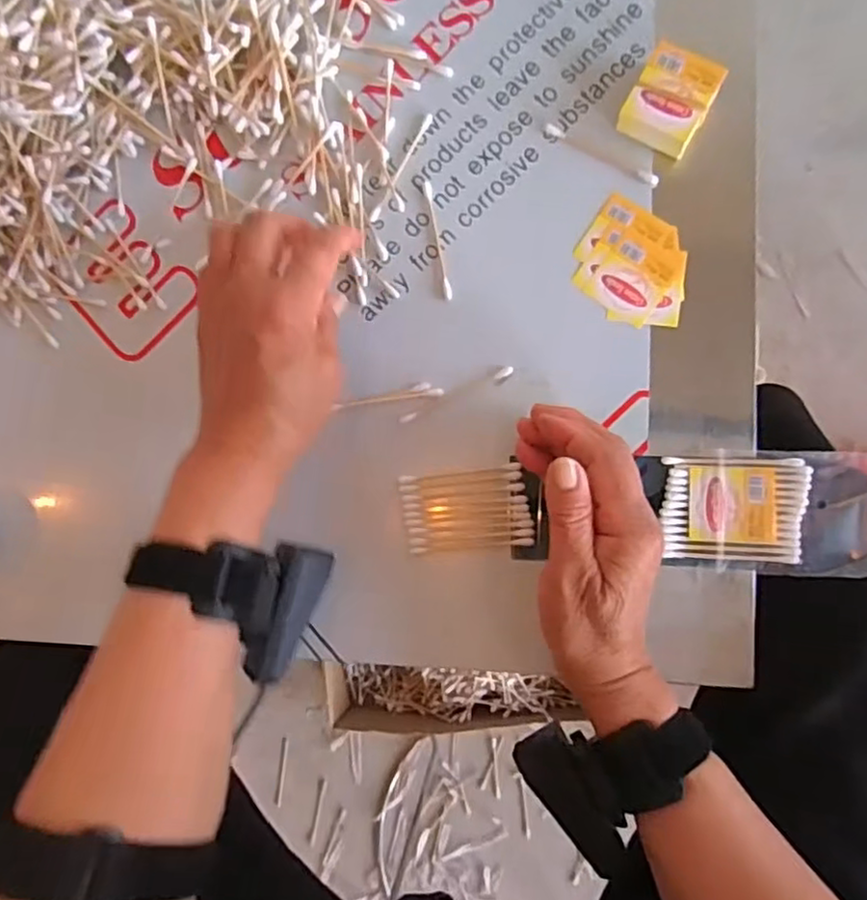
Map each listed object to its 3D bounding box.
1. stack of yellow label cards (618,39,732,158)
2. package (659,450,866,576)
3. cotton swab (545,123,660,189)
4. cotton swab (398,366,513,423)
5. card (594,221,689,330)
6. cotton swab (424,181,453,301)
[{"bbox_3d":[0.130,-0.190,0.362,0.041,0.027,0.047,30,91,7],"label":"stack of yellow label cards"},{"bbox_3d":[0.188,0.033,0.350,0.119,0.009,0.064,1,87,7],"label":"package"},{"bbox_3d":[0.097,-0.171,0.376,0.073,0.004,0.008,32,91,7],"label":"cotton swab"},{"bbox_3d":[0.013,-0.032,0.379,0.071,0.004,0.007,-24,85,5],"label":"cotton swab"},{"bbox_3d":[0.115,-0.098,0.370,0.037,0.004,0.048,27,90,7],"label":"card"},{"bbox_3d":[0.003,-0.124,0.386,0.005,0.004,0.072,-11,86,6],"label":"cotton swab"}]

